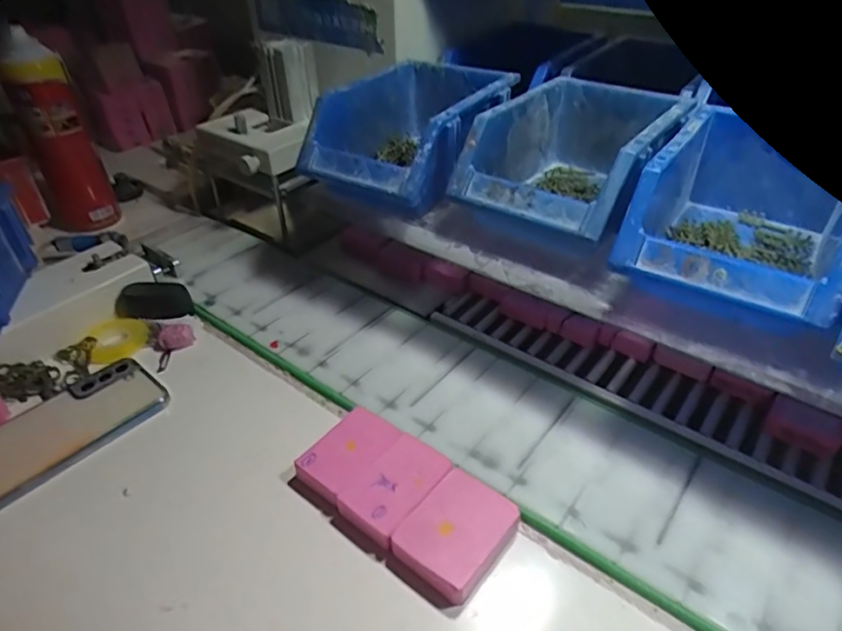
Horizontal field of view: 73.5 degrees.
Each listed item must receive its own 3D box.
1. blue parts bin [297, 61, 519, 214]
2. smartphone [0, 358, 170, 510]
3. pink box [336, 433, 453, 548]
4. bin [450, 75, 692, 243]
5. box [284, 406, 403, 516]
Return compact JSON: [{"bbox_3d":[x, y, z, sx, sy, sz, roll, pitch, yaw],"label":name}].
[{"bbox_3d":[-0.006,-0.164,0.498,0.123,0.068,0.181,22,44,26],"label":"blue parts bin"},{"bbox_3d":[-0.273,0.088,0.424,0.073,0.013,0.150,27,46,31],"label":"smartphone"},{"bbox_3d":[-0.017,0.115,0.373,0.044,0.018,0.070,26,45,29],"label":"pink box"},{"bbox_3d":[0.121,-0.122,0.444,0.121,0.076,0.180,23,44,27],"label":"bin"},{"bbox_3d":[-0.053,0.100,0.394,0.045,0.021,0.070,27,46,30],"label":"box"}]

